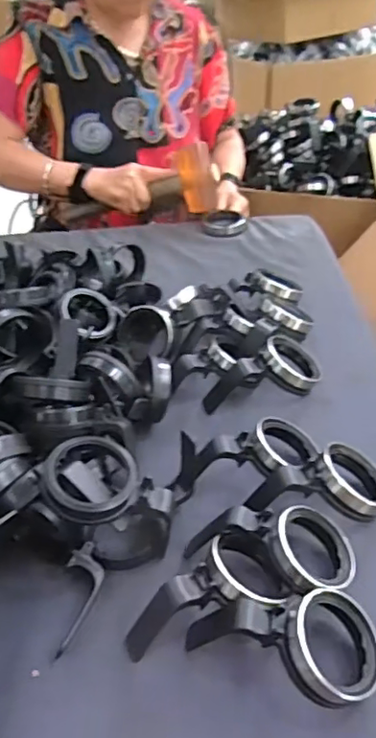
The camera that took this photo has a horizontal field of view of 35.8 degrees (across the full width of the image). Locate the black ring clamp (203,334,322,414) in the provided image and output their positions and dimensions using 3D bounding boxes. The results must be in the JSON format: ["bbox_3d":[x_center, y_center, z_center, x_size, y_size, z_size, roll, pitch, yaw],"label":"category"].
[{"bbox_3d":[0.088,0.009,0.651,0.130,0.051,0.078,-30,47,-28],"label":"black ring clamp"}]

